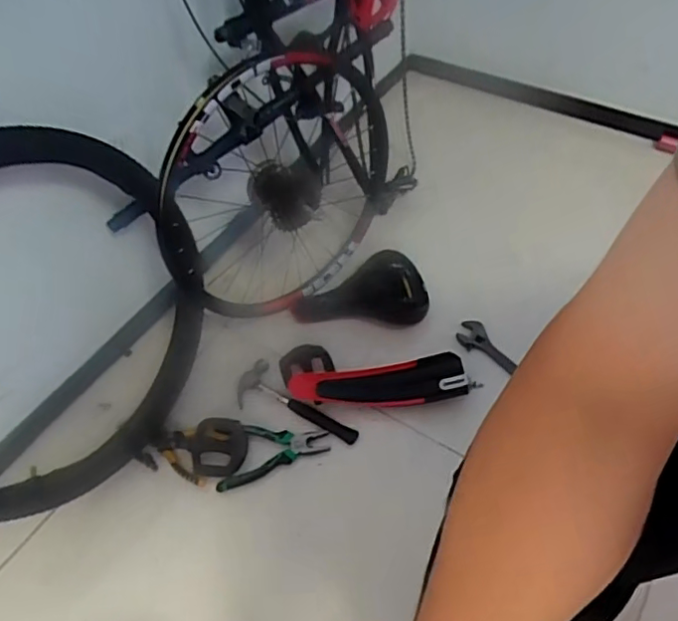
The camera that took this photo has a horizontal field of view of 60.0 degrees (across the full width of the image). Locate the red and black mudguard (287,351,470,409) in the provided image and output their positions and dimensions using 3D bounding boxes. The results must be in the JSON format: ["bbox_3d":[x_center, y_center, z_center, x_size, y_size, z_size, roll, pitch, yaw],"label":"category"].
[{"bbox_3d":[0.061,0.125,0.982,0.283,0.054,0.075,-4,52,1],"label":"red and black mudguard"}]

